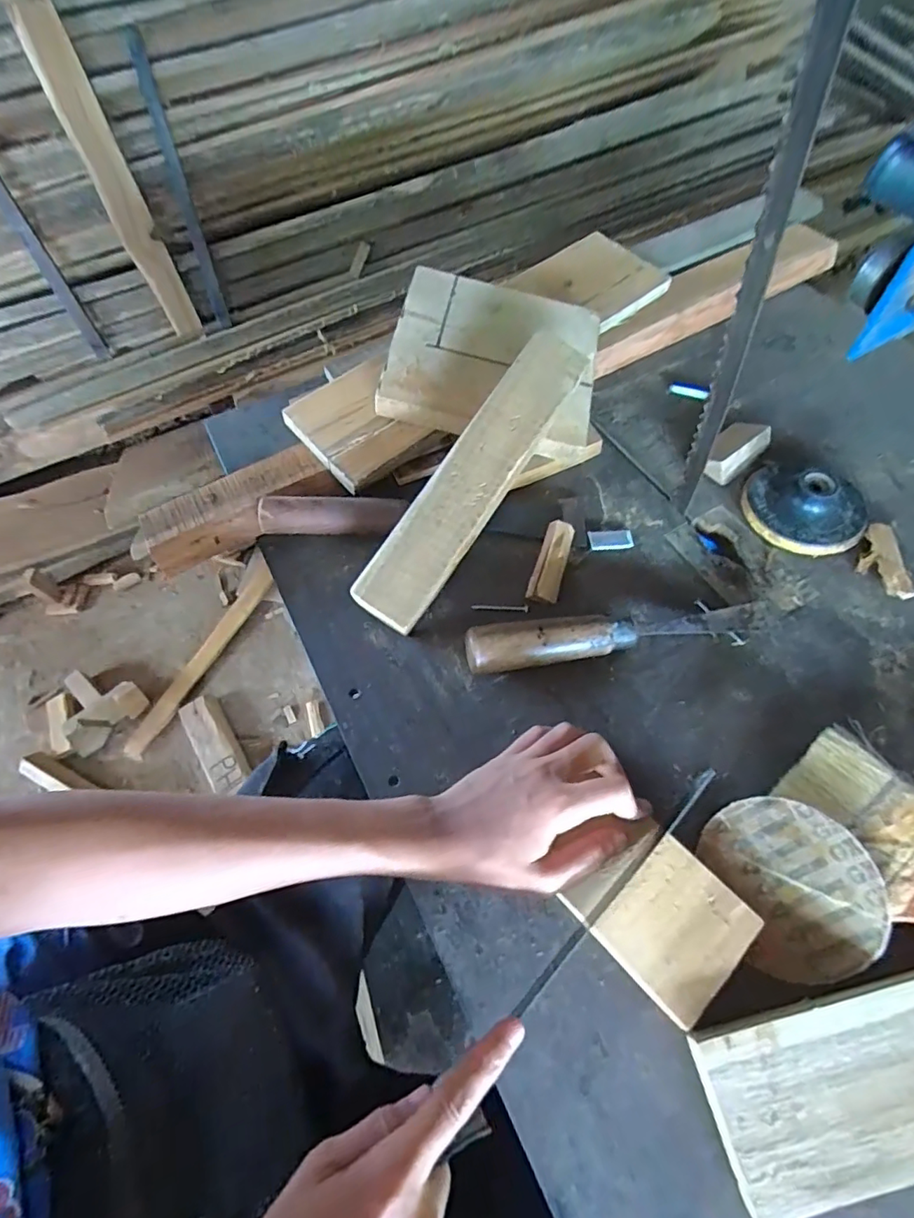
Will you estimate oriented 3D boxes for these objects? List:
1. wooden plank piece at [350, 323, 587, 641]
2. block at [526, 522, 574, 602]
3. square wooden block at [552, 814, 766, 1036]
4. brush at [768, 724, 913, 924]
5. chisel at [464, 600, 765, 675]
[{"bbox_3d":[0.012,-0.095,0.397,0.046,0.025,0.242,31,81,23],"label":"wooden plank piece"},{"bbox_3d":[0.074,-0.036,0.429,0.023,0.015,0.069,15,72,14],"label":"block"},{"bbox_3d":[0.114,0.167,0.301,0.070,0.012,0.079,-38,60,-21],"label":"square wooden block"},{"bbox_3d":[0.263,0.152,0.286,0.056,0.018,0.190,-42,57,5],"label":"brush"},{"bbox_3d":[0.114,0.017,0.387,0.213,0.034,0.025,-10,59,-2],"label":"chisel"}]

